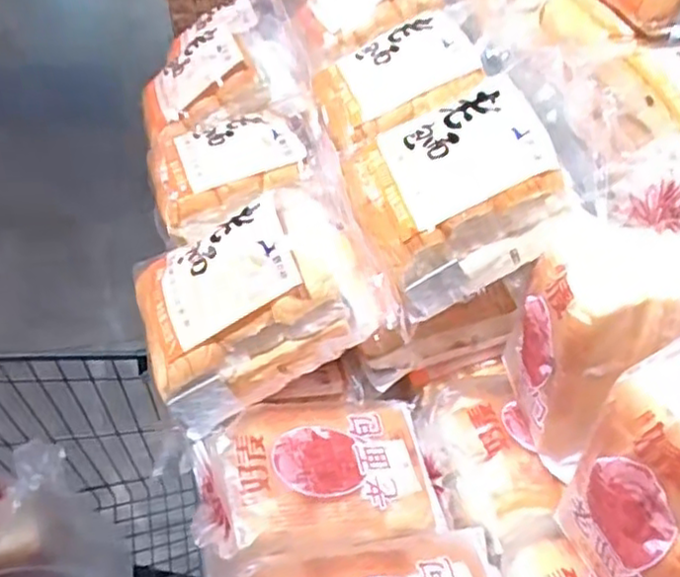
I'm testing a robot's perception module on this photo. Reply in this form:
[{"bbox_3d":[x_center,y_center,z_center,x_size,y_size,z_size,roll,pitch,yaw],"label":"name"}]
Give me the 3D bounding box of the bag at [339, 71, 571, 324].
[{"bbox_3d":[0.094,-0.091,0.588,0.173,0.085,0.162,-32,54,10],"label":"bag"}]

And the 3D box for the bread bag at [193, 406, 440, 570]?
[{"bbox_3d":[-0.024,0.145,0.563,0.193,0.038,0.148,-9,45,-12],"label":"bread bag"}]

